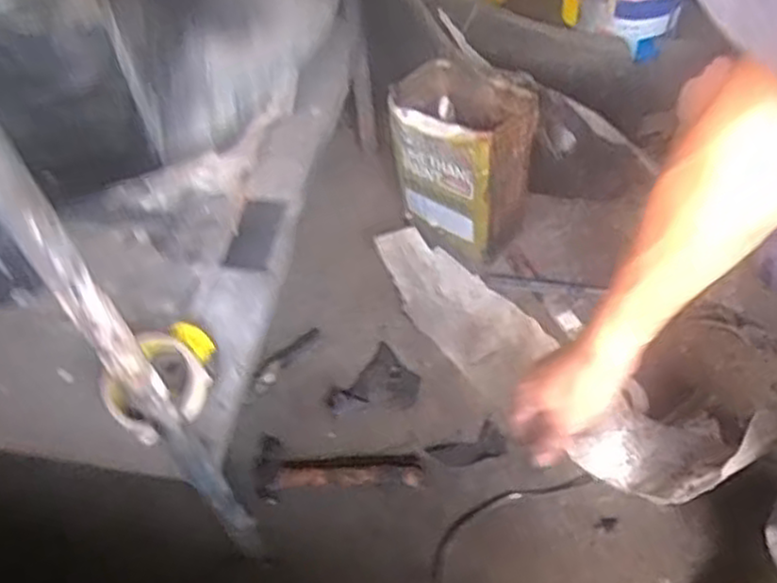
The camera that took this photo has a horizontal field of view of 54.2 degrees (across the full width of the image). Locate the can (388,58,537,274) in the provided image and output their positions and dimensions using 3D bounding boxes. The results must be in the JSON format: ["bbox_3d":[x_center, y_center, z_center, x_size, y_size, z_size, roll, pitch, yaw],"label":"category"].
[{"bbox_3d":[0.105,-0.174,1.042,0.163,0.238,0.135,35,64,27],"label":"can"}]

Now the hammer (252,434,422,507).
[{"bbox_3d":[-0.061,0.203,0.917,0.193,0.021,0.081,-7,53,1],"label":"hammer"}]

